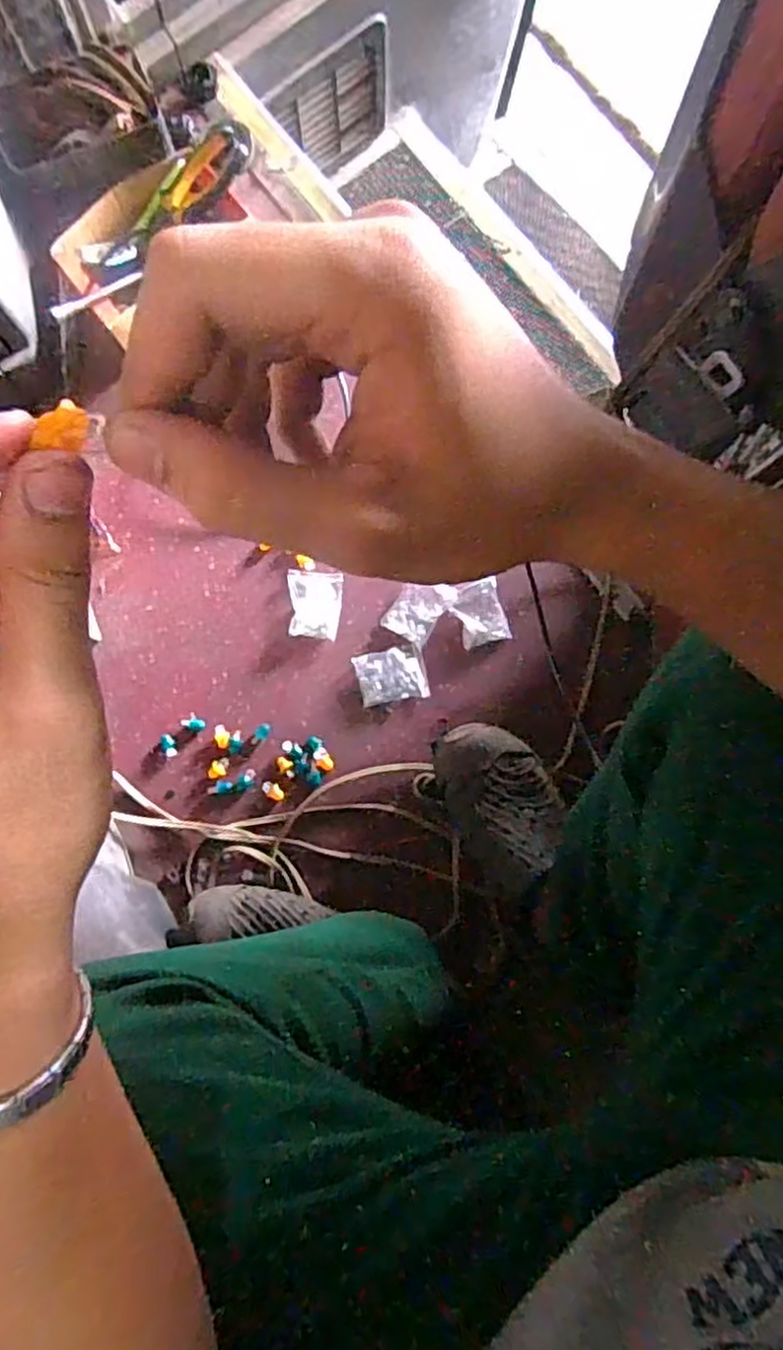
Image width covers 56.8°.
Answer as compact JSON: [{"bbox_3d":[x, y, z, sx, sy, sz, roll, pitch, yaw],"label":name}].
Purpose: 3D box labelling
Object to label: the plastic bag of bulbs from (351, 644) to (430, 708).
[{"bbox_3d":[0.001,0.001,0.774,0.072,0.009,0.056,-9,82,-2],"label":"plastic bag of bulbs"}]

